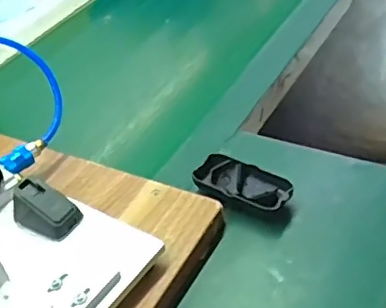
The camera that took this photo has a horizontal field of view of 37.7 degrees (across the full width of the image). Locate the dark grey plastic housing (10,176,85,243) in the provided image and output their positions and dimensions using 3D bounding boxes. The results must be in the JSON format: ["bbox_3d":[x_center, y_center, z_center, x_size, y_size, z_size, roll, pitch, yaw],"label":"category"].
[{"bbox_3d":[-0.149,0.053,0.565,0.067,0.035,0.040,20,48,29],"label":"dark grey plastic housing"}]

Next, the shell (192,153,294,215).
[{"bbox_3d":[0.057,0.038,0.634,0.106,0.028,0.054,21,48,30],"label":"shell"}]

